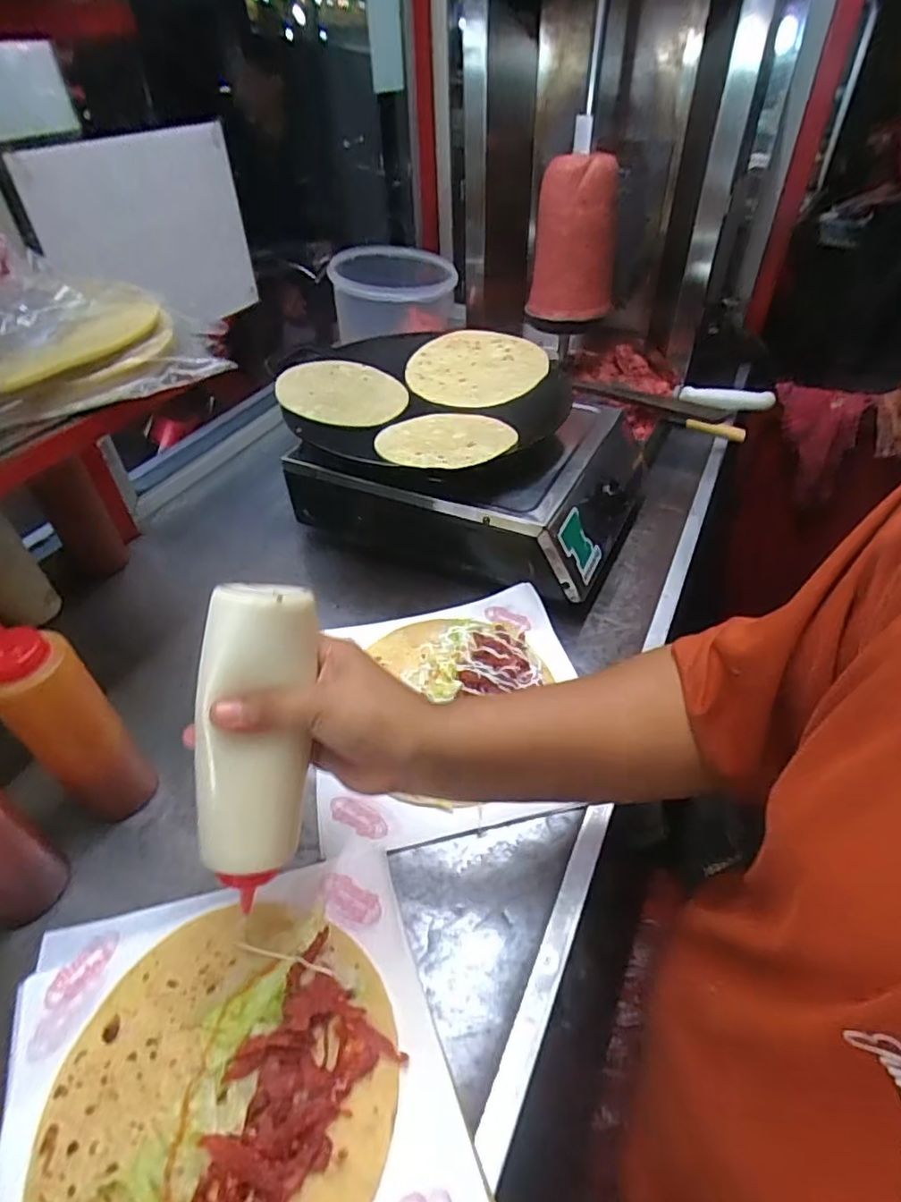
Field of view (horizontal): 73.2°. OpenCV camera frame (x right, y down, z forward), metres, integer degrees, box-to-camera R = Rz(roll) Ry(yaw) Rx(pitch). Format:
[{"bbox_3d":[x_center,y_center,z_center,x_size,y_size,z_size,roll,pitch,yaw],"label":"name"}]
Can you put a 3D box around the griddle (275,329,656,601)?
[{"bbox_3d":[0.013,-0.183,0.745,0.412,0.168,0.317,16,43,18],"label":"griddle"}]

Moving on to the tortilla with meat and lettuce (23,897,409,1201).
[{"bbox_3d":[-0.139,0.292,0.363,0.199,0.021,0.207,0,44,0],"label":"tortilla with meat and lettuce"}]

